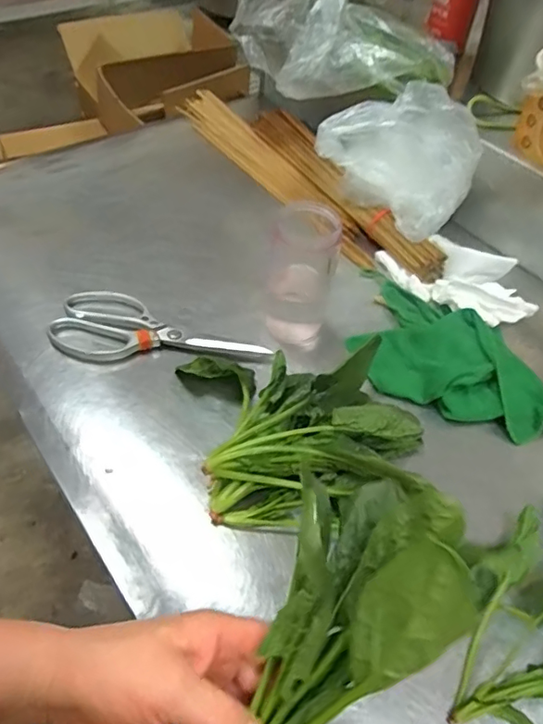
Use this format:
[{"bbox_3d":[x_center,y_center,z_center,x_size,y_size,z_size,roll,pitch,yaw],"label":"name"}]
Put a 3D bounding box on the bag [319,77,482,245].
[{"bbox_3d":[0.152,-0.240,0.640,0.167,0.134,0.112,22,53,12],"label":"bag"}]

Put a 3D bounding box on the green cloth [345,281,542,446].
[{"bbox_3d":[0.199,-0.005,0.567,0.214,0.042,0.146,28,52,17],"label":"green cloth"}]

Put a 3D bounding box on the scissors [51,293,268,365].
[{"bbox_3d":[-0.115,-0.022,0.561,0.225,0.016,0.086,14,49,5],"label":"scissors"}]

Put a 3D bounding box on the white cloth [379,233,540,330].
[{"bbox_3d":[0.219,-0.104,0.643,0.187,0.037,0.096,34,54,21],"label":"white cloth"}]

